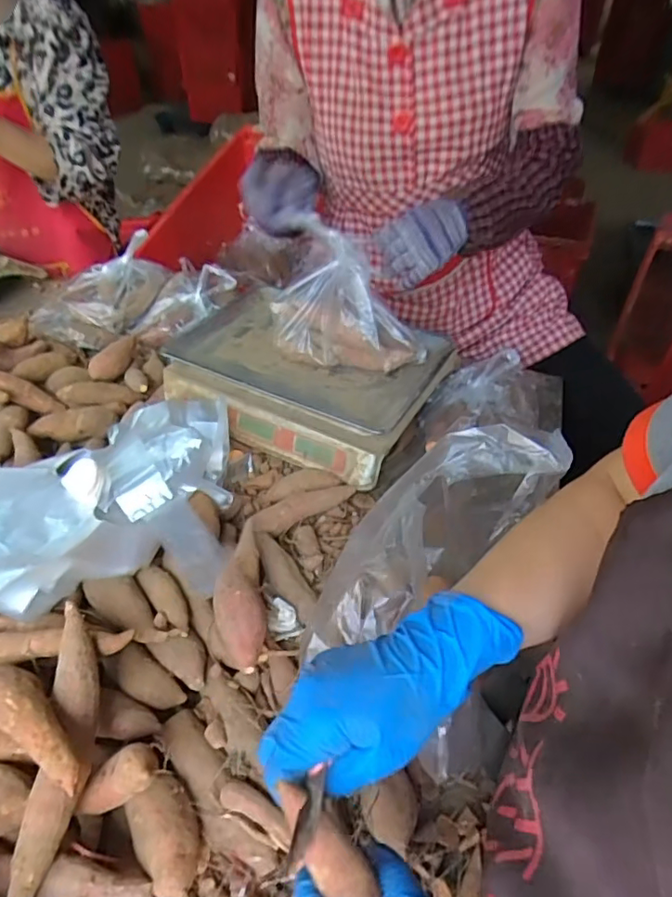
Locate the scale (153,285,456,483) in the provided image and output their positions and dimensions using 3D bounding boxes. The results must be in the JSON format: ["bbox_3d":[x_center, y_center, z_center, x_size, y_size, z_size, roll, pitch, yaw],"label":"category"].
[{"bbox_3d":[-0.042,-0.103,0.763,0.342,0.084,0.238,21,44,19],"label":"scale"}]

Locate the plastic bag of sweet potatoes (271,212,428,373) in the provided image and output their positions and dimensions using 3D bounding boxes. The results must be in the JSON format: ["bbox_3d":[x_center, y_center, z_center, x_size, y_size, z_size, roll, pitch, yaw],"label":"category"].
[{"bbox_3d":[0.016,-0.190,0.719,0.188,0.161,0.117,-2,41,-6],"label":"plastic bag of sweet potatoes"}]

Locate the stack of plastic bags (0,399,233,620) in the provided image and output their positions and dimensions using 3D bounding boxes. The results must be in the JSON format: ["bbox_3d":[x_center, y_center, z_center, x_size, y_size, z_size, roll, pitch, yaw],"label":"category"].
[{"bbox_3d":[-0.273,0.054,0.530,0.371,0.079,0.253,-12,43,-17],"label":"stack of plastic bags"}]

